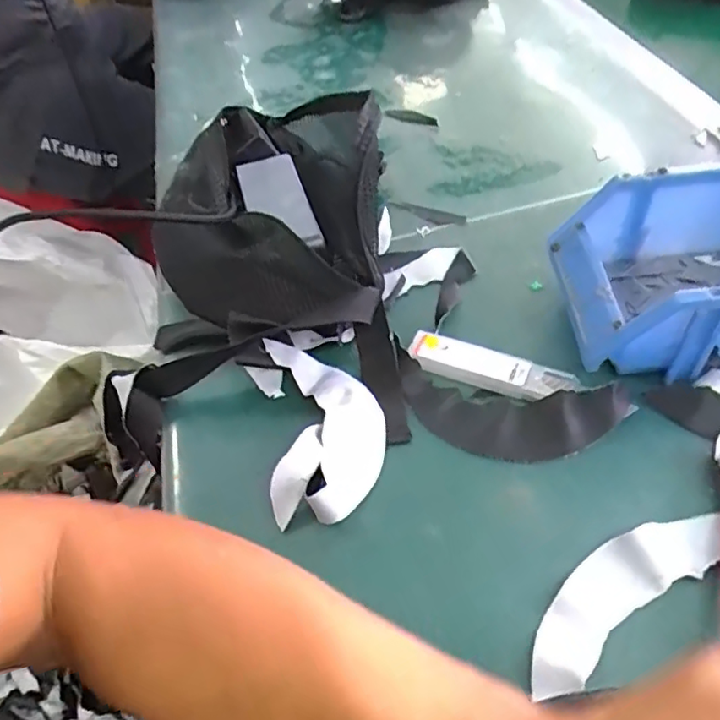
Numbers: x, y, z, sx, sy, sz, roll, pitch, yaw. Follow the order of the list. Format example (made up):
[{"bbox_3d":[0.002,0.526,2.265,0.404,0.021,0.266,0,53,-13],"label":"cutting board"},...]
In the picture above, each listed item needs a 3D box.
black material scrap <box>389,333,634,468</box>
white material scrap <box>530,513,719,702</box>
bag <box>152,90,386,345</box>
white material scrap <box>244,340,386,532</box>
[{"bbox_3d":[0.087,0.032,0.372,0.145,0.012,0.064,9,52,15],"label":"black material scrap"},{"bbox_3d":[0.136,0.113,0.302,0.139,0.009,0.041,-28,52,-15],"label":"white material scrap"},{"bbox_3d":[-0.069,-0.136,0.470,0.183,0.092,0.303,-9,50,1],"label":"bag"},{"bbox_3d":[-0.025,0.036,0.376,0.074,0.023,0.128,-15,50,-4],"label":"white material scrap"}]

